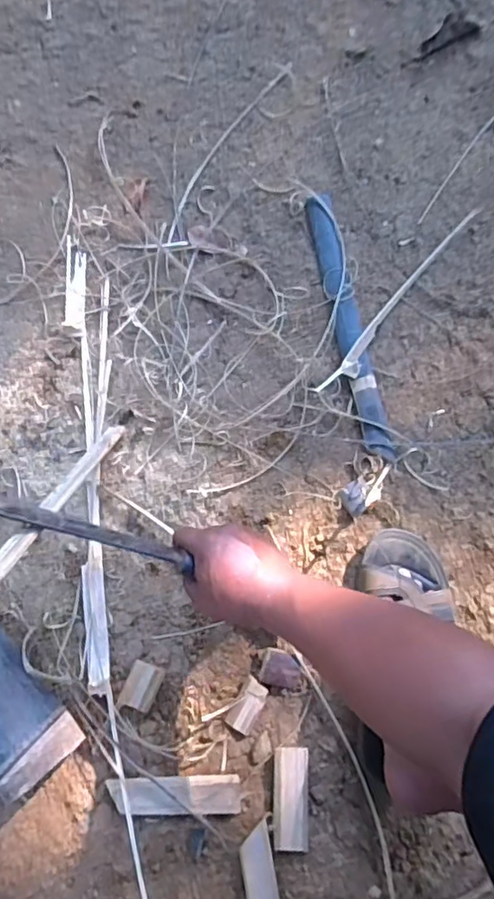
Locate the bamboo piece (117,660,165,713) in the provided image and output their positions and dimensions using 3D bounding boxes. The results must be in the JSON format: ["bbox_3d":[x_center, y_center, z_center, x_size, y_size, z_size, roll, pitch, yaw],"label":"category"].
[{"bbox_3d":[-0.121,0.274,0.637,0.036,0.011,0.051,20,77,6],"label":"bamboo piece"}]

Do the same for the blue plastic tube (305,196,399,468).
[{"bbox_3d":[0.133,-0.172,0.731,0.037,0.019,0.381,-11,76,-2],"label":"blue plastic tube"}]

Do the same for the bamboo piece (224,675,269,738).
[{"bbox_3d":[0.002,0.293,0.632,0.029,0.012,0.057,30,78,8],"label":"bamboo piece"}]

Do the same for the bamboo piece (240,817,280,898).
[{"bbox_3d":[0.018,0.473,0.584,0.034,0.017,0.133,-10,76,-2],"label":"bamboo piece"}]

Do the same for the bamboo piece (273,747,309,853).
[{"bbox_3d":[0.049,0.384,0.610,0.038,0.008,0.100,0,76,1],"label":"bamboo piece"}]

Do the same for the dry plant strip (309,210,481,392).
[{"bbox_3d":[0.208,-0.198,0.726,0.033,0.031,0.349,39,80,10],"label":"dry plant strip"}]

